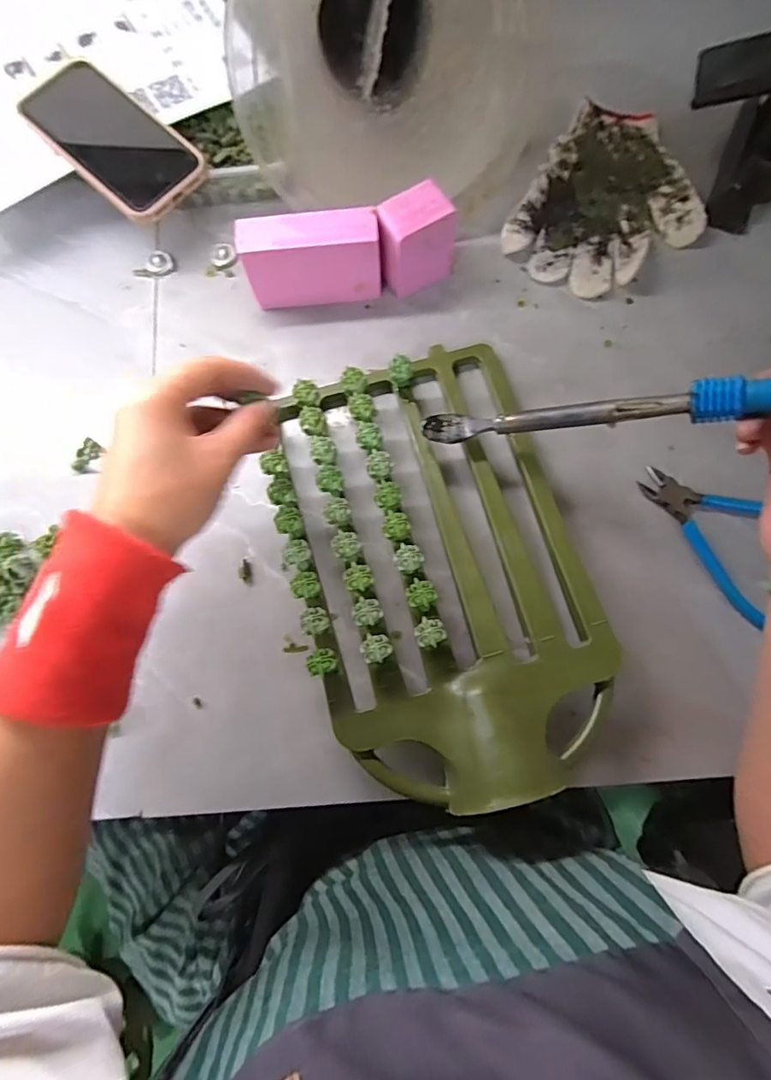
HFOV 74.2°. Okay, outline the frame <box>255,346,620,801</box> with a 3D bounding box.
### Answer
[{"bbox_3d":[0.038,0.011,0.370,0.205,0.066,0.317,-18,78,-3],"label":"frame"}]

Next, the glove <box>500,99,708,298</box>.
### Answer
[{"bbox_3d":[0.206,-0.302,0.459,0.146,0.018,0.188,30,80,7],"label":"glove"}]

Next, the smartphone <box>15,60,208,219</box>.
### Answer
[{"bbox_3d":[-0.223,-0.327,0.412,0.146,0.014,0.074,41,82,7],"label":"smartphone"}]

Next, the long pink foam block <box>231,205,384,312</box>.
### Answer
[{"bbox_3d":[-0.059,-0.229,0.422,0.107,0.072,0.031,-8,78,-1],"label":"long pink foam block"}]

